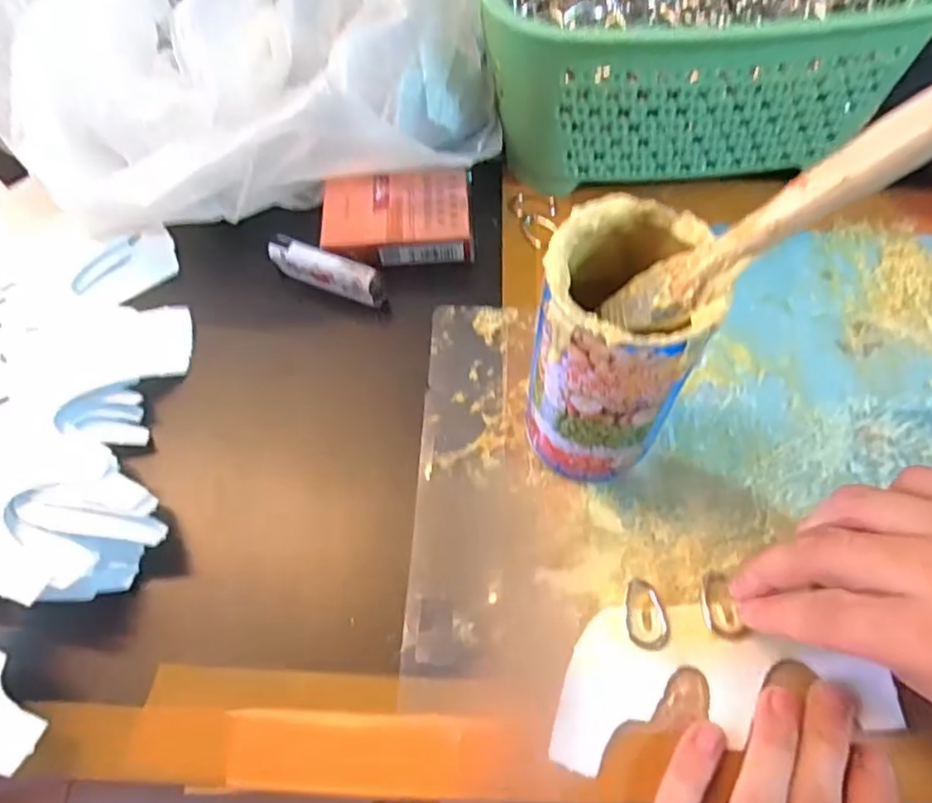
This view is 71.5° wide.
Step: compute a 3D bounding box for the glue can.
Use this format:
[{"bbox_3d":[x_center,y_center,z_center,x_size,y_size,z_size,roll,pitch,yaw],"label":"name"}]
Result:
[{"bbox_3d":[0.062,-0.018,0.283,0.064,0.122,0.074,6,61,5],"label":"glue can"}]

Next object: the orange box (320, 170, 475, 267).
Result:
[{"bbox_3d":[-0.041,-0.110,0.388,0.086,0.020,0.055,-5,61,-1],"label":"orange box"}]

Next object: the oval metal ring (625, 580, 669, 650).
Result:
[{"bbox_3d":[0.079,0.094,0.286,0.018,0.004,0.030,-2,61,1],"label":"oval metal ring"}]

